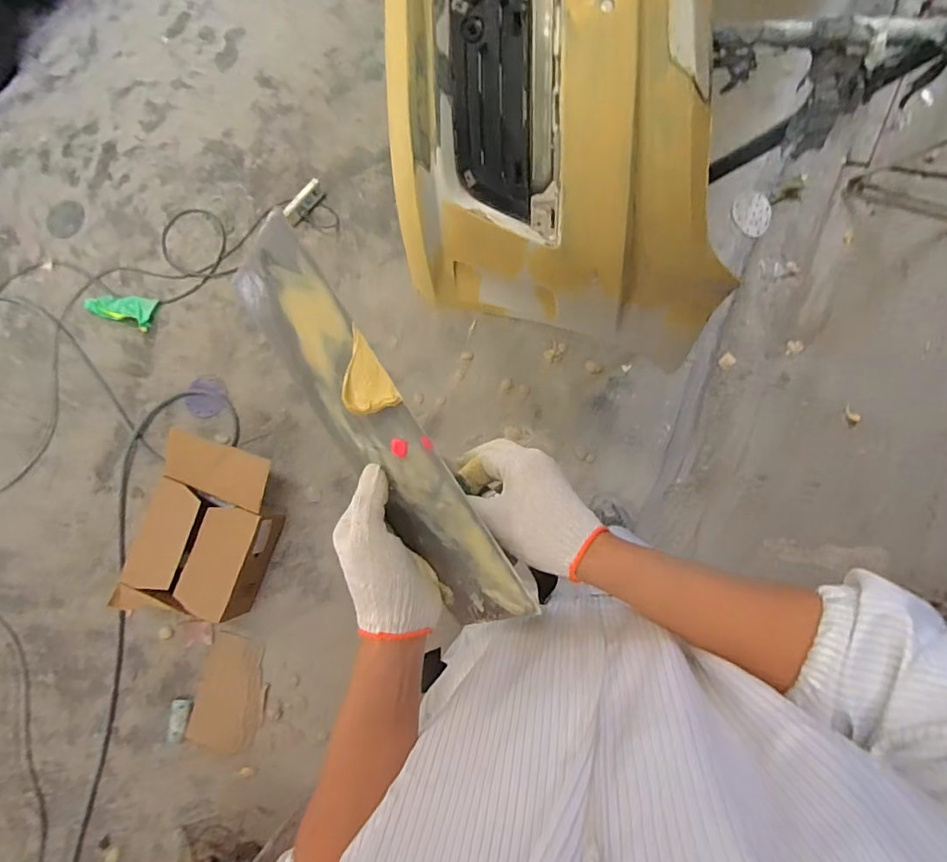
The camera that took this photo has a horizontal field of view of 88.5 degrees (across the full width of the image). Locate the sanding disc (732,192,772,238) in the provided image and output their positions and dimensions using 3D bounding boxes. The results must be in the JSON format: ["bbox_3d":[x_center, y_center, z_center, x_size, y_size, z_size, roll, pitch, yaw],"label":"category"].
[{"bbox_3d":[0.884,-0.690,1.543,0.133,0.009,0.133,14,94,-8],"label":"sanding disc"}]

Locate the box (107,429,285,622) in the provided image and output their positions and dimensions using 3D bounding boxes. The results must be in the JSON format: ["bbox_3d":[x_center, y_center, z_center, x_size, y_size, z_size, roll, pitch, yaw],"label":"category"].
[{"bbox_3d":[-0.782,0.304,1.435,0.344,0.200,0.526,16,82,9],"label":"box"}]

